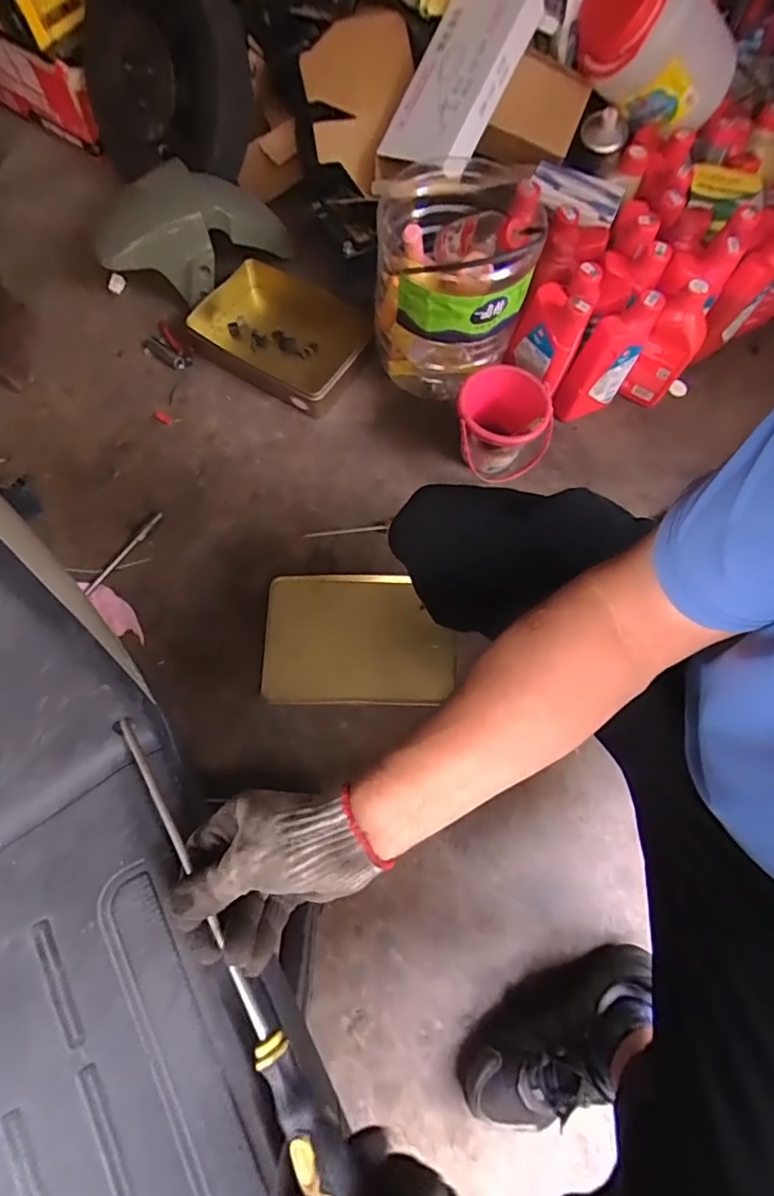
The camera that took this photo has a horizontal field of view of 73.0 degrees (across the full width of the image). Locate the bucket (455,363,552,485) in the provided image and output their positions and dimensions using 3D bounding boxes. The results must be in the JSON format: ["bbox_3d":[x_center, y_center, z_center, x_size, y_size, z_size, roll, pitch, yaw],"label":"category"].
[{"bbox_3d":[0.199,-0.296,0.891,0.162,0.122,0.155,16,71,4],"label":"bucket"}]

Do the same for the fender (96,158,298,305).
[{"bbox_3d":[-0.410,-0.718,1.010,0.380,0.151,0.221,11,71,2],"label":"fender"}]

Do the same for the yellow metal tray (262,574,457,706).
[{"bbox_3d":[-0.042,0.060,0.832,0.293,0.021,0.206,1,71,-2],"label":"yellow metal tray"}]

